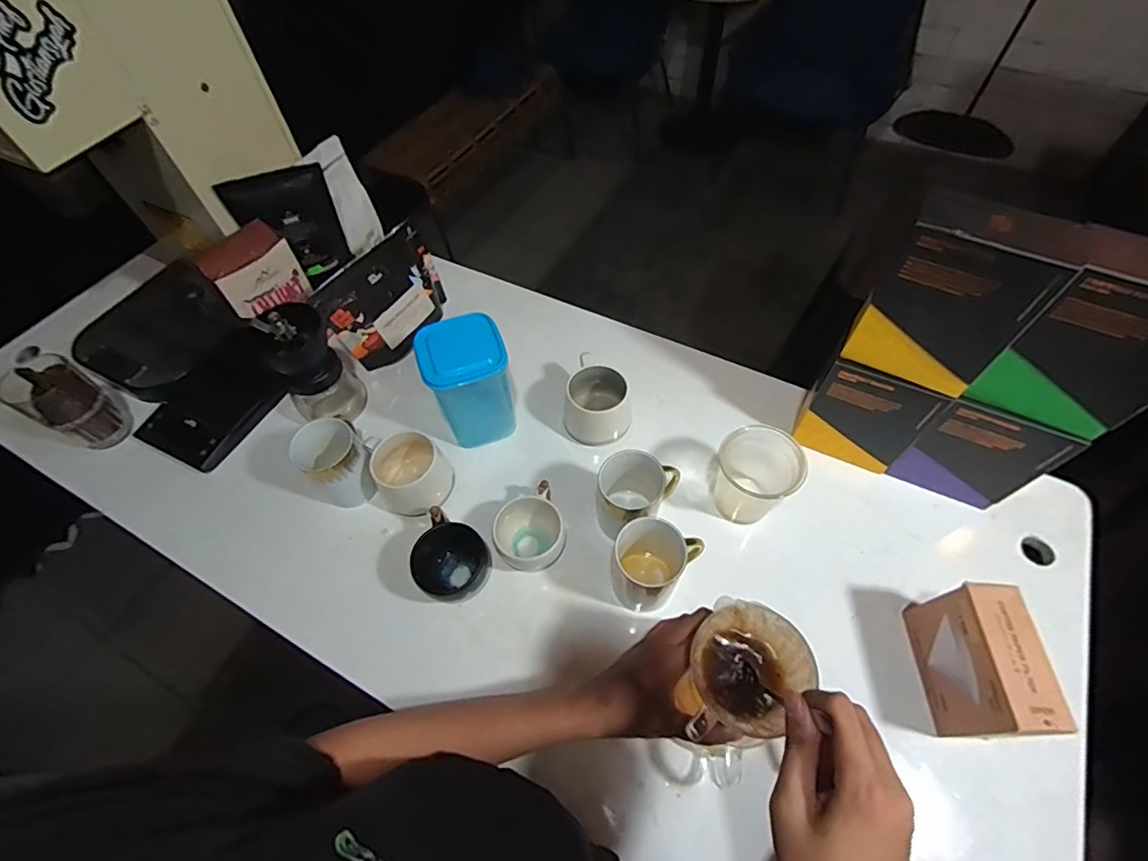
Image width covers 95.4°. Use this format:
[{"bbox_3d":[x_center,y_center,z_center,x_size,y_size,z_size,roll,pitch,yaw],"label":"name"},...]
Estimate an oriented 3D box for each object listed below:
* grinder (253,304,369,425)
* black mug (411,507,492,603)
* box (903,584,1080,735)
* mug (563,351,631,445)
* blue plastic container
[{"bbox_3d":[-0.336,-0.078,0.676,0.081,0.175,0.080,-36,63,-19],"label":"grinder"},{"bbox_3d":[-0.135,0.144,0.590,0.068,0.068,0.086,8,58,8],"label":"black mug"},{"bbox_3d":[0.376,0.217,0.489,0.051,0.108,0.123,1,57,3],"label":"box"},{"bbox_3d":[0.032,-0.044,0.697,0.085,0.081,0.102,3,57,4],"label":"mug"},{"bbox_3d":[-0.128,-0.059,0.656,0.092,0.144,0.080,-13,57,-6],"label":"blue plastic container"}]

